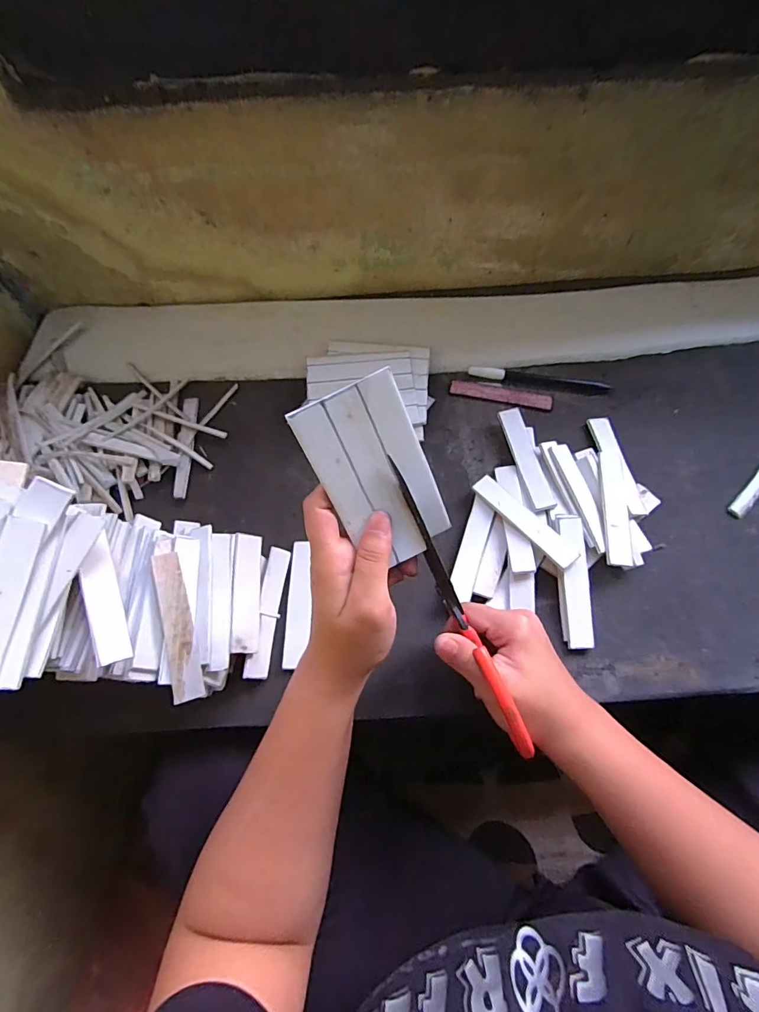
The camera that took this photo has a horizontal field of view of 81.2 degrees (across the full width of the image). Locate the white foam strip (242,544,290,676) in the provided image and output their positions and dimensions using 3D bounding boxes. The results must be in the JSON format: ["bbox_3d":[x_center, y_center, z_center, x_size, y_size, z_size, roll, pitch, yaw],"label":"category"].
[{"bbox_3d":[-0.092,0.088,0.373,0.005,0.021,0.106,-16,58,43],"label":"white foam strip"}]

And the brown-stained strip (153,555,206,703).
[{"bbox_3d":[-0.147,0.087,0.323,0.020,0.004,0.105,-6,77,-38],"label":"brown-stained strip"}]

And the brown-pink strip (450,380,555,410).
[{"bbox_3d":[0.130,-0.119,0.472,0.107,0.004,0.020,11,69,5],"label":"brown-pink strip"}]

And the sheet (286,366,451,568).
[{"bbox_3d":[-0.001,-0.017,0.255,0.060,0.007,0.104,-27,112,-4],"label":"sheet"}]

